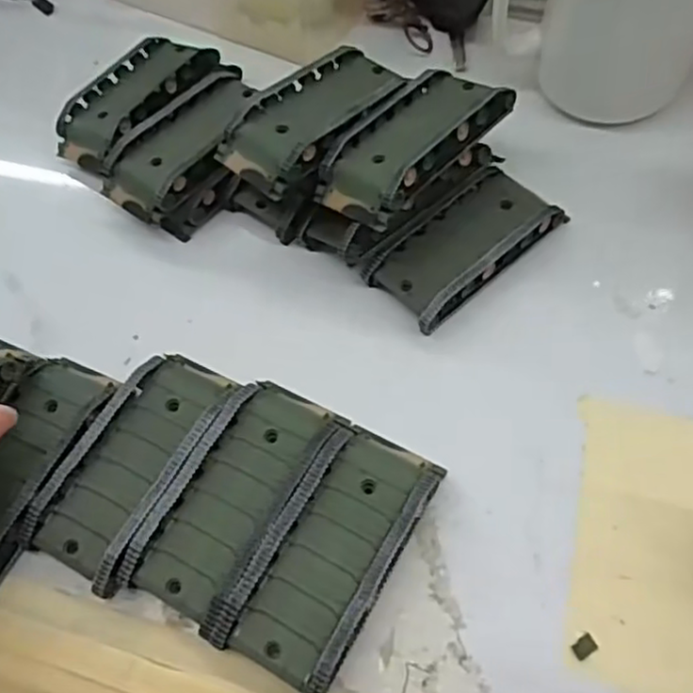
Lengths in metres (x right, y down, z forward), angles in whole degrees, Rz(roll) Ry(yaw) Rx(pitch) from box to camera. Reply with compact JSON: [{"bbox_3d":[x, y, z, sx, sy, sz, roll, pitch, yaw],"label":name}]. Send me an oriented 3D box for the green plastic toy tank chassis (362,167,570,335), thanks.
[{"bbox_3d":[0.056,-0.047,0.328,0.089,0.019,0.043,-37,63,-16],"label":"green plastic toy tank chassis"}]

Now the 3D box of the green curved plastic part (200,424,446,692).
[{"bbox_3d":[-0.005,0.073,0.258,0.047,0.019,0.096,26,65,19],"label":"green curved plastic part"}]

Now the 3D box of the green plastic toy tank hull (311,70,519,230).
[{"bbox_3d":[0.030,-0.096,0.320,0.045,0.021,0.095,36,67,23],"label":"green plastic toy tank hull"}]

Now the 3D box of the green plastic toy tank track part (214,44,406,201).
[{"bbox_3d":[-0.015,-0.112,0.330,0.045,0.015,0.095,36,67,24],"label":"green plastic toy tank track part"}]

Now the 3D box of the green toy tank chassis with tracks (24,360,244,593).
[{"bbox_3d":[-0.084,0.044,0.281,0.045,0.018,0.096,22,63,17],"label":"green toy tank chassis with tracks"}]

